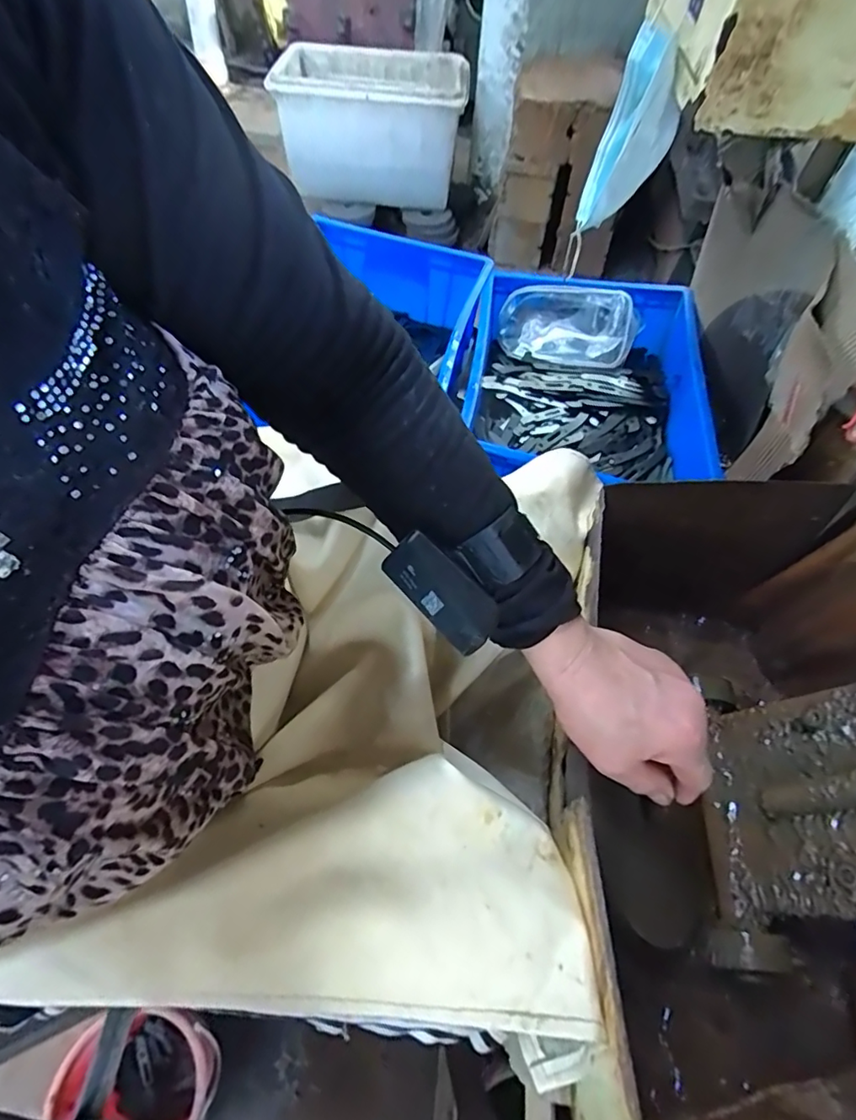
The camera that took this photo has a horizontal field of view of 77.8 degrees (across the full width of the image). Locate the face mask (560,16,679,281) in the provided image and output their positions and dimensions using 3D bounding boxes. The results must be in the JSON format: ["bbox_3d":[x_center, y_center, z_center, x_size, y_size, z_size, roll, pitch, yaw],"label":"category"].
[{"bbox_3d":[0.203,-0.416,0.540,0.068,0.161,0.090,15,59,7],"label":"face mask"}]

